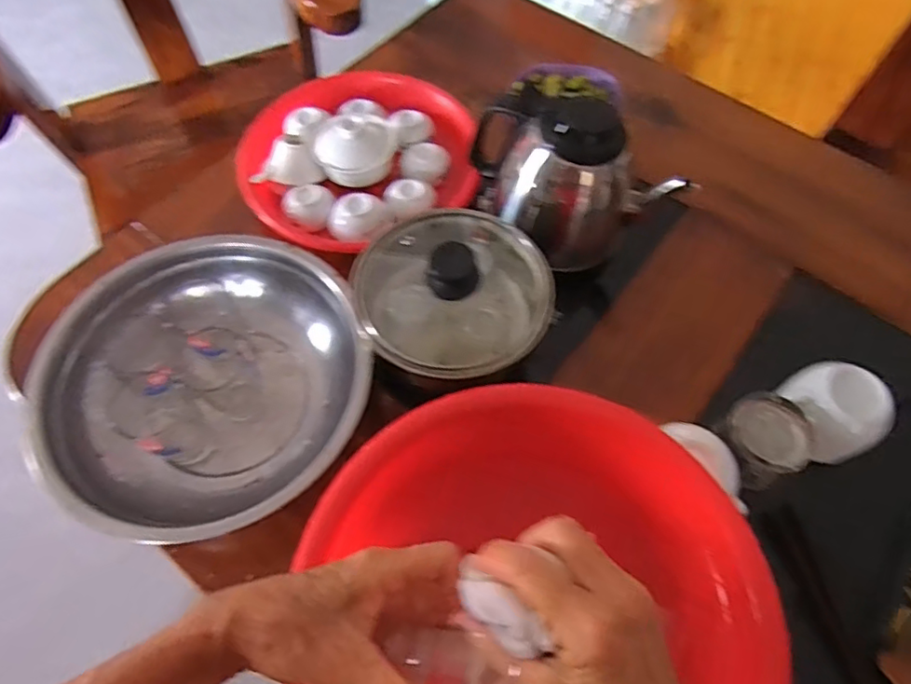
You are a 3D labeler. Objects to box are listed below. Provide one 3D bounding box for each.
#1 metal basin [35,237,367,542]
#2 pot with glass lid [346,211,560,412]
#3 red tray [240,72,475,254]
[{"bbox_3d":[-0.203,0.032,0.505,0.263,0.084,0.243,0,62,-1],"label":"metal basin"},{"bbox_3d":[-0.003,-0.033,0.516,0.153,0.138,0.153,0,62,-1],"label":"pot with glass lid"},{"bbox_3d":[-0.108,-0.207,0.637,0.236,0.073,0.215,-28,66,-14],"label":"red tray"}]

